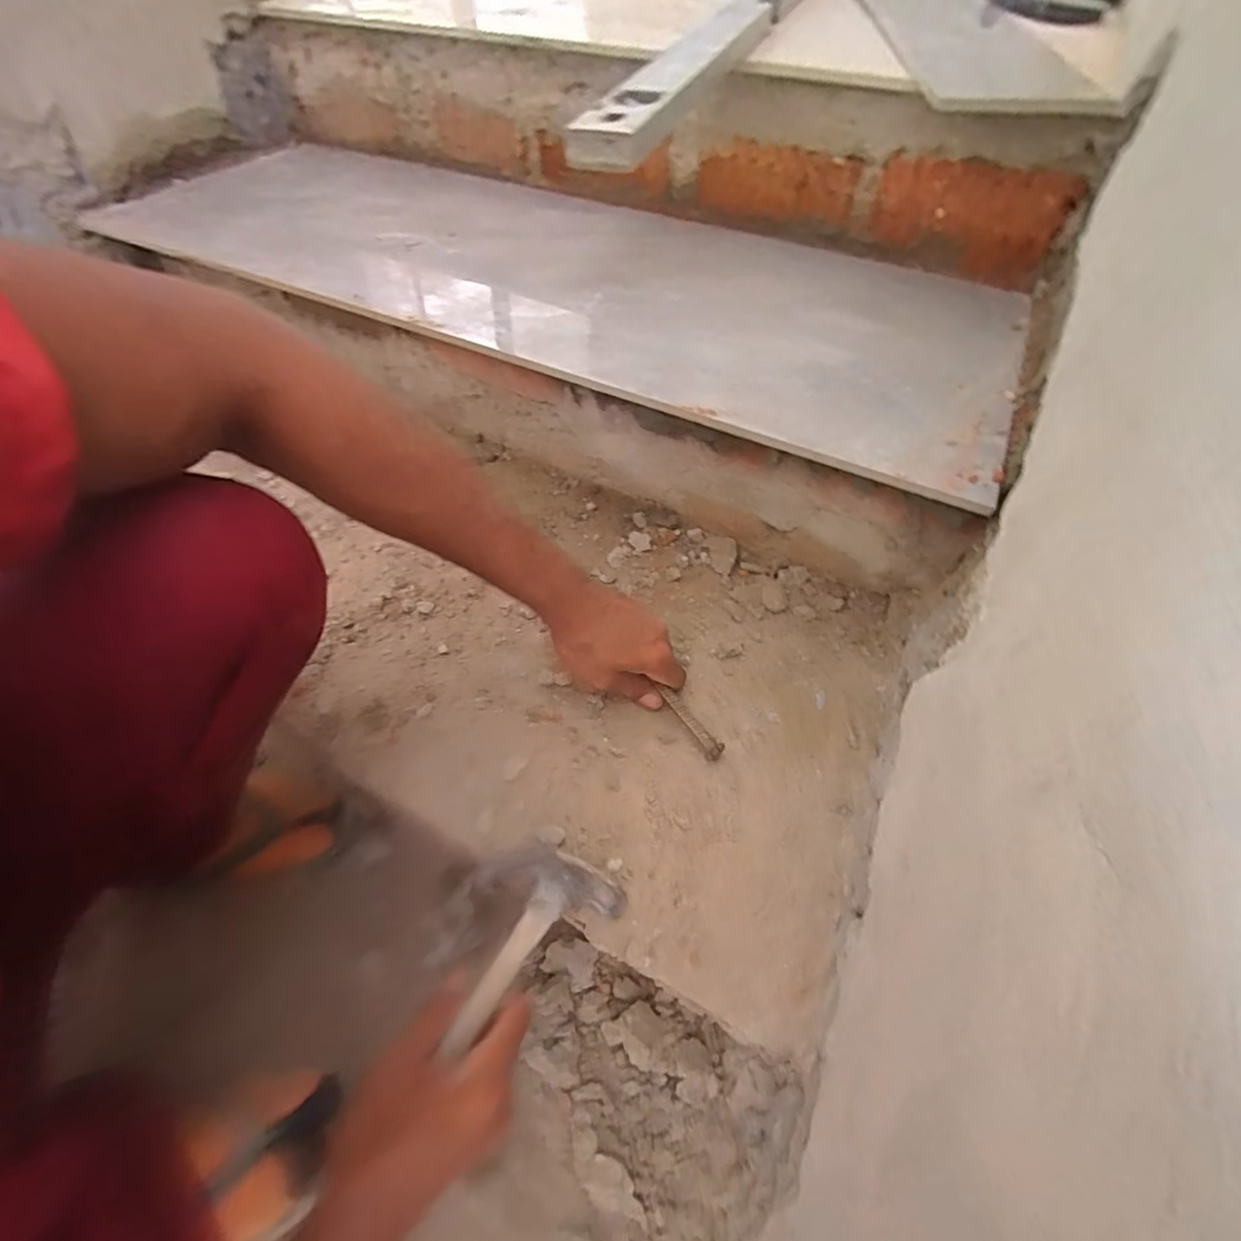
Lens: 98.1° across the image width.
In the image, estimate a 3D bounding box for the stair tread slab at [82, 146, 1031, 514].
[{"bbox_3d":[-0.102,-0.407,0.614,1.025,0.019,0.364,22,59,14],"label":"stair tread slab"}]

